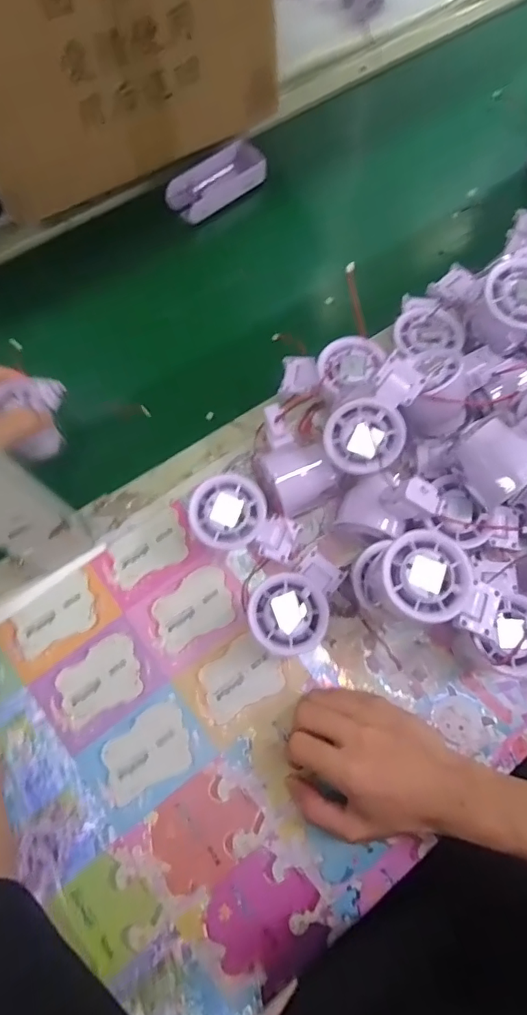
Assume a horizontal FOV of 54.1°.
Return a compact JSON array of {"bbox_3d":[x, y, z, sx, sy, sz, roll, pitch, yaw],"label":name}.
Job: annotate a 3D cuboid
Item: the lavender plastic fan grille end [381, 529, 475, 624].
[{"bbox_3d":[0.107,0.044,0.334,0.057,0.014,0.058,0,72,0],"label":"lavender plastic fan grille end"}]

